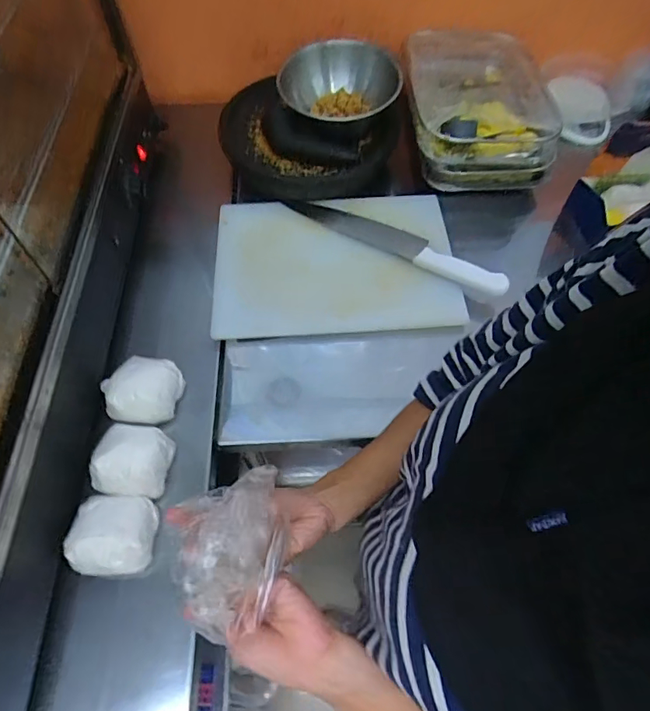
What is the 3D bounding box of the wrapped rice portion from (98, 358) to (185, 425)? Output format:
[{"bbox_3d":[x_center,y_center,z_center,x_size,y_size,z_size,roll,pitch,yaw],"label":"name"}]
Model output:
[{"bbox_3d":[-0.222,0.037,0.577,0.083,0.046,0.083,6,60,4],"label":"wrapped rice portion"}]

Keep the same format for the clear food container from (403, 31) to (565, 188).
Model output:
[{"bbox_3d":[0.230,-0.390,0.751,0.200,0.105,0.270,-2,60,-1],"label":"clear food container"}]

